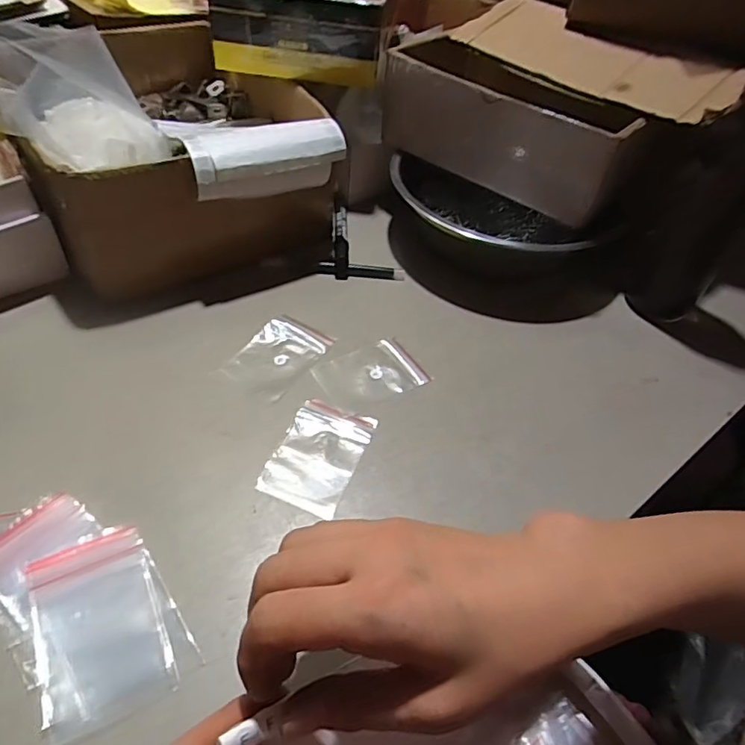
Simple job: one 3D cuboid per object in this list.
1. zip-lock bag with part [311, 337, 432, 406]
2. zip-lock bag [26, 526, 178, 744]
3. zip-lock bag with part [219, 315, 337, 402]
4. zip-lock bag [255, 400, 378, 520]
[{"bbox_3d":[-0.002,0.000,0.444,0.083,0.005,0.057,-20,53,-23],"label":"zip-lock bag with part"},{"bbox_3d":[-0.151,0.139,0.293,0.061,0.004,0.104,-16,51,-24],"label":"zip-lock bag"},{"bbox_3d":[-0.079,-0.015,0.450,0.057,0.009,0.087,27,50,17],"label":"zip-lock bag with part"},{"bbox_3d":[-0.040,0.059,0.387,0.060,0.005,0.089,19,48,11],"label":"zip-lock bag"}]

